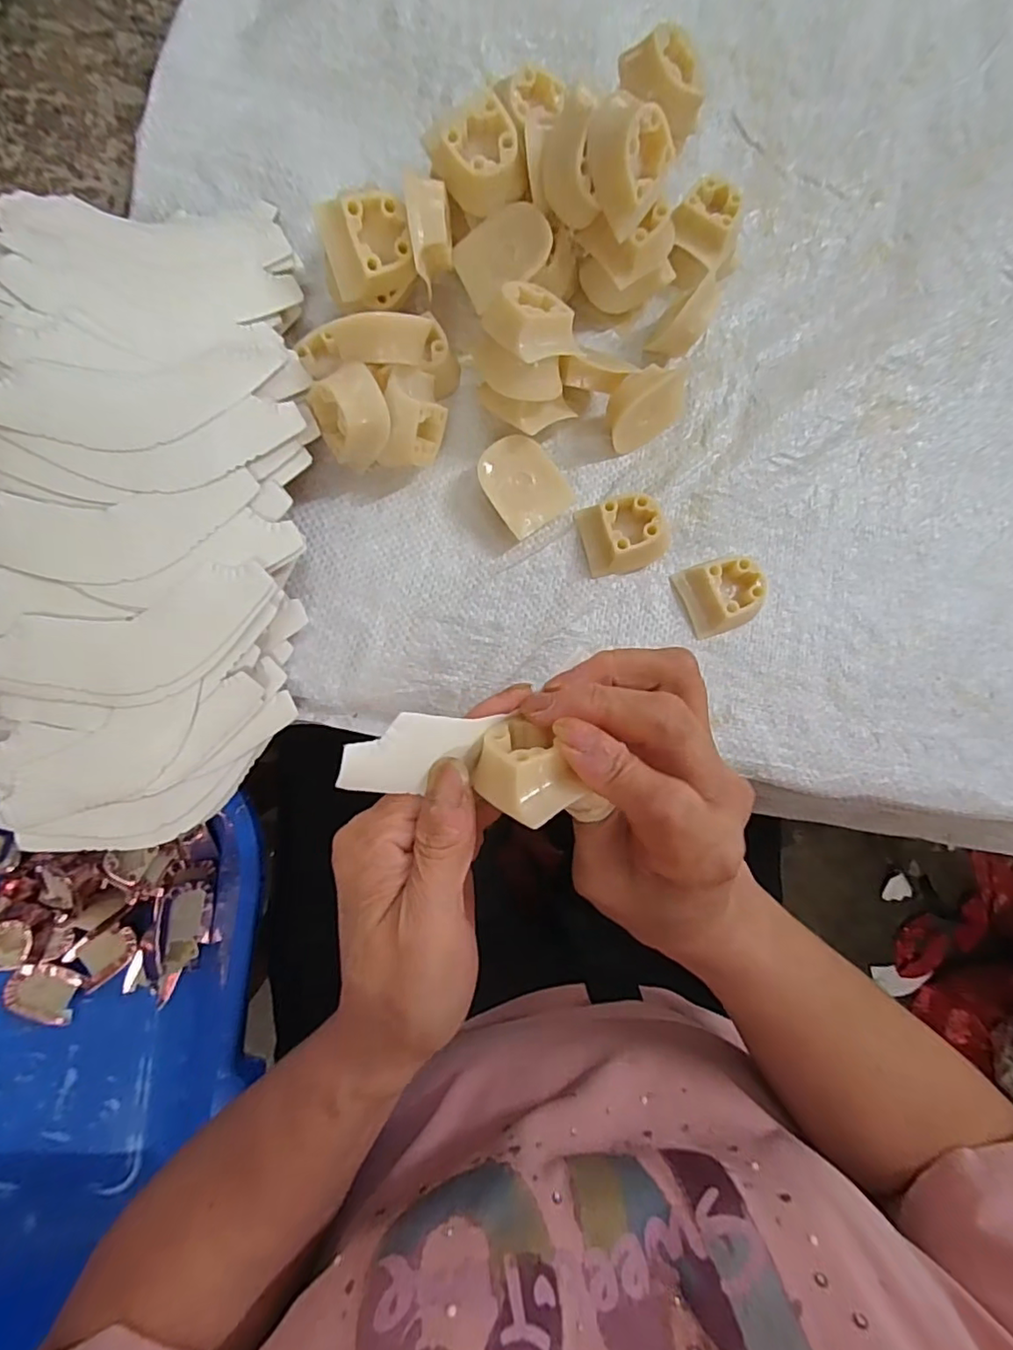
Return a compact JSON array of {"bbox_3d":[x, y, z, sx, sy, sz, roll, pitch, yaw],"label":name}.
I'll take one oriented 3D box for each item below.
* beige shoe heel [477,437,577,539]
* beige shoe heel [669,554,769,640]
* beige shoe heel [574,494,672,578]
[{"bbox_3d":[0.008,-0.097,0.294,0.038,0.018,0.046,-35,88,-10],"label":"beige shoe heel"},{"bbox_3d":[0.114,-0.043,0.299,0.039,0.018,0.037,-19,85,-9],"label":"beige shoe heel"},{"bbox_3d":[0.064,-0.073,0.294,0.048,0.022,0.037,-5,83,-7],"label":"beige shoe heel"}]

